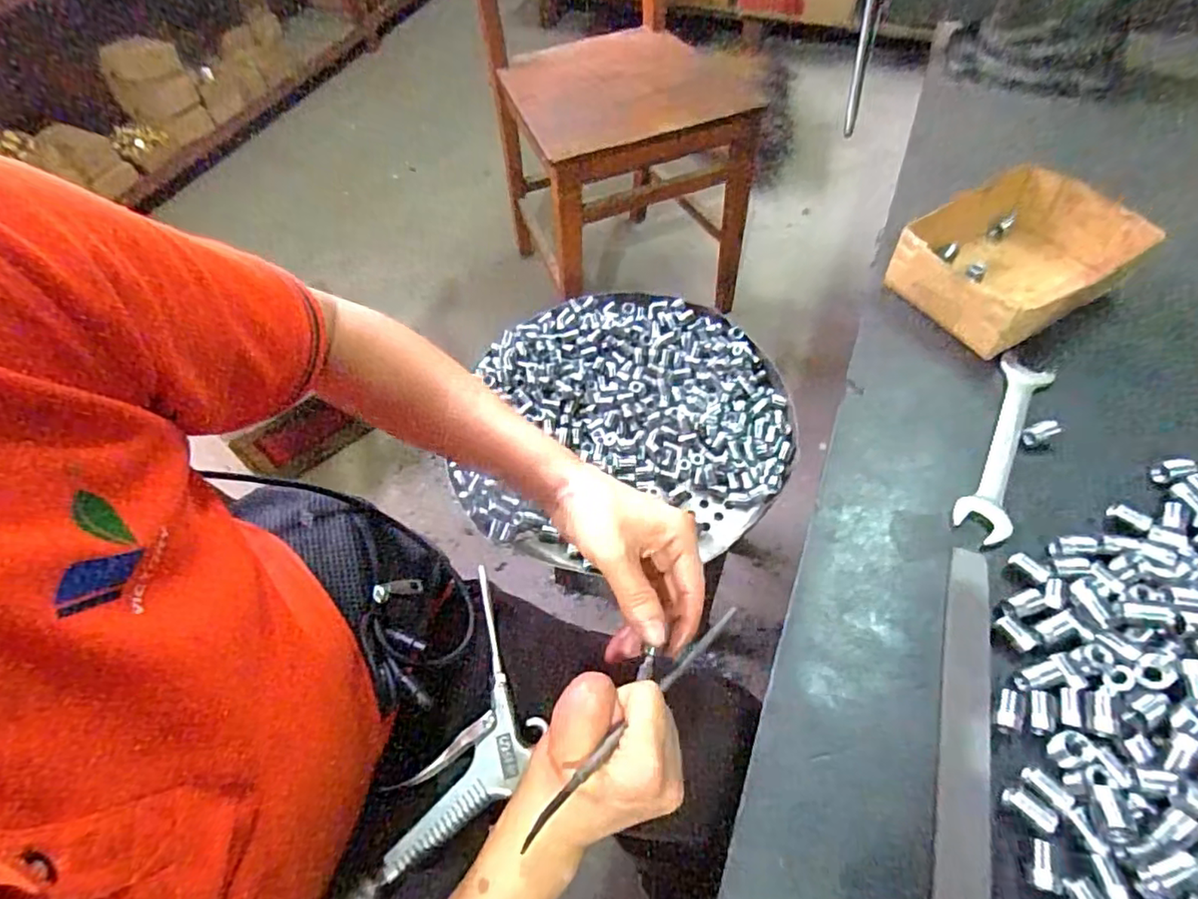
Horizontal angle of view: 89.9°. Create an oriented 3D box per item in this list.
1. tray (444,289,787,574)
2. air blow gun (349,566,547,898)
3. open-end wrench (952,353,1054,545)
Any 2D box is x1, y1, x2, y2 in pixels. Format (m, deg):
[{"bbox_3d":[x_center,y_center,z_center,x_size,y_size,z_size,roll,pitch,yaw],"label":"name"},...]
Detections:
[{"bbox_3d":[0.033,-0.040,0.688,0.350,0.042,0.352,-1,56,1],"label":"tray"},{"bbox_3d":[-0.092,0.206,0.401,0.085,0.022,0.238,16,58,12],"label":"air blow gun"},{"bbox_3d":[0.284,-0.005,0.419,0.034,0.004,0.165,27,61,18],"label":"open-end wrench"}]

